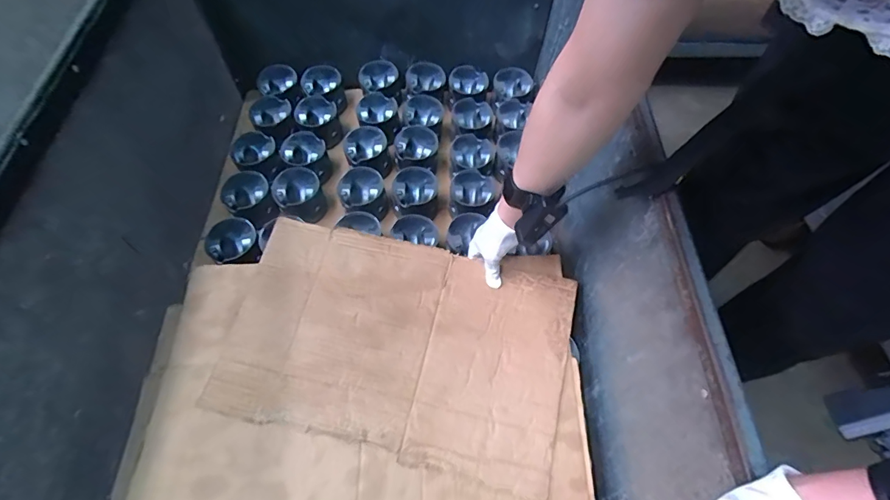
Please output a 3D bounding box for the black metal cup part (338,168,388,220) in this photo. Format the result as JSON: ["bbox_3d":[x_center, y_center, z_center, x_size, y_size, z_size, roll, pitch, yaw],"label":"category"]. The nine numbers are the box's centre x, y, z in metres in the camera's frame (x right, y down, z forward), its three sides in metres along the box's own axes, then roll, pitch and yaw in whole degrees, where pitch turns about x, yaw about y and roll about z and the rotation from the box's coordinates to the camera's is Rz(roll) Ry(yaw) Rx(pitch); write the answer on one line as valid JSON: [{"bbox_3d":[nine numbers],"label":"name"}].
[{"bbox_3d":[-0.161,-0.105,0.875,0.086,0.076,0.093,1,61,-1],"label":"black metal cup part"}]

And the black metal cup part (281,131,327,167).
[{"bbox_3d":[-0.288,-0.200,0.917,0.083,0.041,0.080,1,61,-1],"label":"black metal cup part"}]

